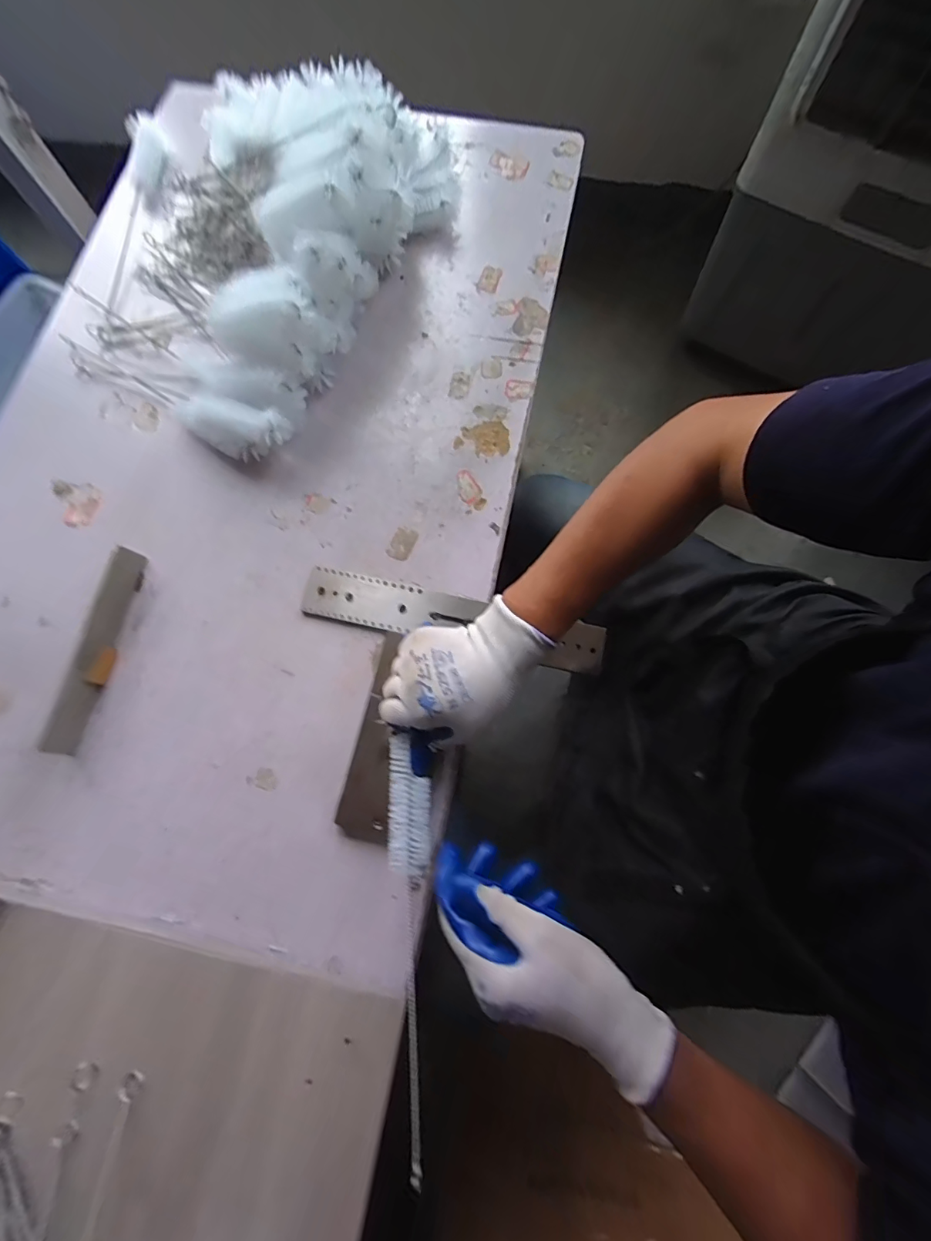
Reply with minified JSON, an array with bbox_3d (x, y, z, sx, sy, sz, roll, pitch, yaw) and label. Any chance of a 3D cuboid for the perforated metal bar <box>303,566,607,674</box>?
[{"bbox_3d":[-0.012,-0.003,0.470,0.298,0.006,0.052,12,79,4],"label":"perforated metal bar"}]

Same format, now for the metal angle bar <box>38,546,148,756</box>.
[{"bbox_3d":[-0.356,0.026,0.457,0.019,0.027,0.197,11,76,4],"label":"metal angle bar"}]

